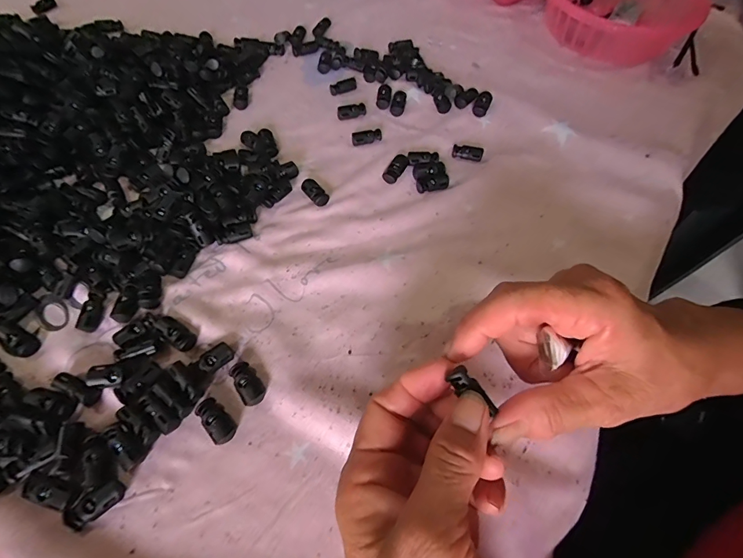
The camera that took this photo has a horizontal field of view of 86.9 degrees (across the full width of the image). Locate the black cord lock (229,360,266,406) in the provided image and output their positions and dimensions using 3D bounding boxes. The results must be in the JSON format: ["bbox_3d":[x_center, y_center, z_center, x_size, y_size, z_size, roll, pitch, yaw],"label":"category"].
[{"bbox_3d":[-0.079,0.066,0.250,0.015,0.007,0.028,-32,68,-19],"label":"black cord lock"}]

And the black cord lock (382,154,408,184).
[{"bbox_3d":[0.022,-0.095,0.343,0.014,0.011,0.030,31,64,13],"label":"black cord lock"}]

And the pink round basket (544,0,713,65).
[{"bbox_3d":[0.281,-0.312,0.458,0.158,0.059,0.160,1,61,-3],"label":"pink round basket"}]

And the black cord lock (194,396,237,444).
[{"bbox_3d":[-0.095,0.085,0.238,0.015,0.008,0.029,-40,70,-22],"label":"black cord lock"}]

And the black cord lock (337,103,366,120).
[{"bbox_3d":[-0.019,-0.164,0.384,0.029,0.007,0.014,-14,63,-11],"label":"black cord lock"}]

